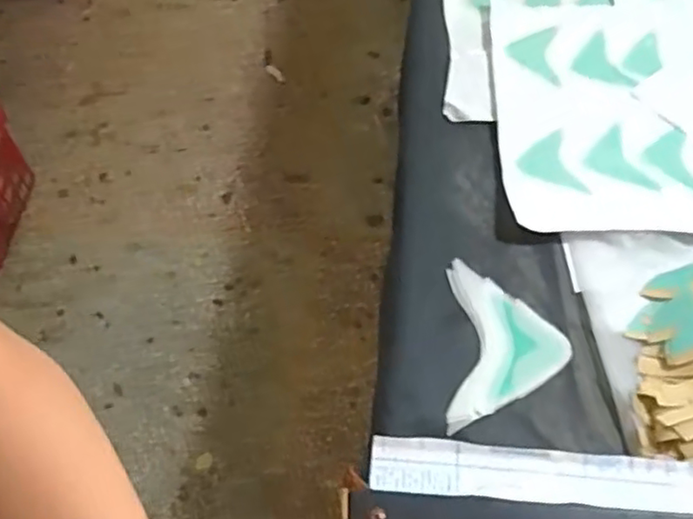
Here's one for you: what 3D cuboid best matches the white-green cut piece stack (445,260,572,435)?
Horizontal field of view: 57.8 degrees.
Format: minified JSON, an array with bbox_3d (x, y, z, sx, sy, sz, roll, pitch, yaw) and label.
[{"bbox_3d":[0.175,0.092,0.681,0.126,0.016,0.190,3,60,5],"label":"white-green cut piece stack"}]

